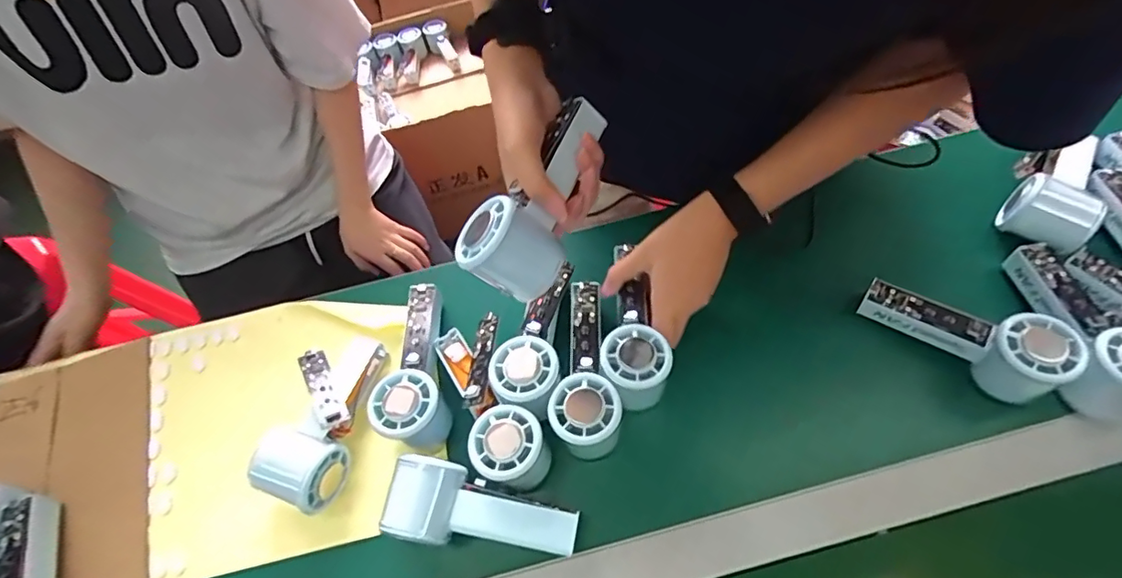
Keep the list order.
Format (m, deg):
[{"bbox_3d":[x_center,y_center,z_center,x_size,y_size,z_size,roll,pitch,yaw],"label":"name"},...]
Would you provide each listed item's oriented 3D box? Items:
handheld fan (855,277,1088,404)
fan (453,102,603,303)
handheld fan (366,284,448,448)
[{"bbox_3d":[0.340,0.032,0.458,0.146,0.065,0.055,37,71,22],"label":"handheld fan"},{"bbox_3d":[-0.014,-0.064,0.400,0.060,0.066,0.155,10,61,47],"label":"fan"},{"bbox_3d":[-0.132,0.063,0.484,0.059,0.057,0.152,-10,62,0],"label":"handheld fan"}]

